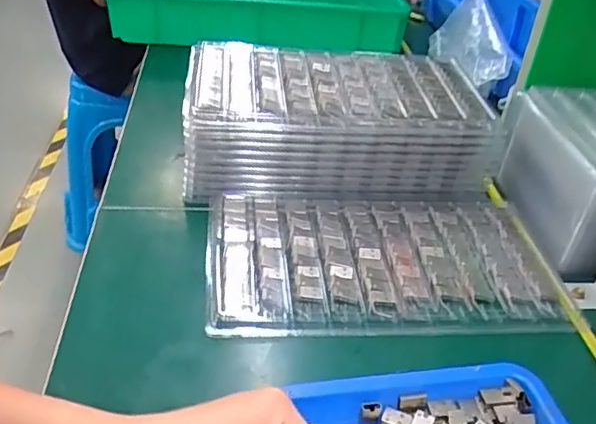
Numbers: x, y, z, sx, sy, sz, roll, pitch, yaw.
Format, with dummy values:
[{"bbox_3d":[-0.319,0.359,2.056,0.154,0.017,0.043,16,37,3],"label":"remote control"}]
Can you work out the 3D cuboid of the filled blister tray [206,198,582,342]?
[{"bbox_3d":[0.066,0.036,0.514,0.276,0.024,0.168,1,36,-6],"label":"filled blister tray"}]

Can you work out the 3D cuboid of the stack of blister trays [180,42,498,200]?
[{"bbox_3d":[0.039,-0.097,0.618,0.299,0.097,0.166,-1,35,-4],"label":"stack of blister trays"}]

